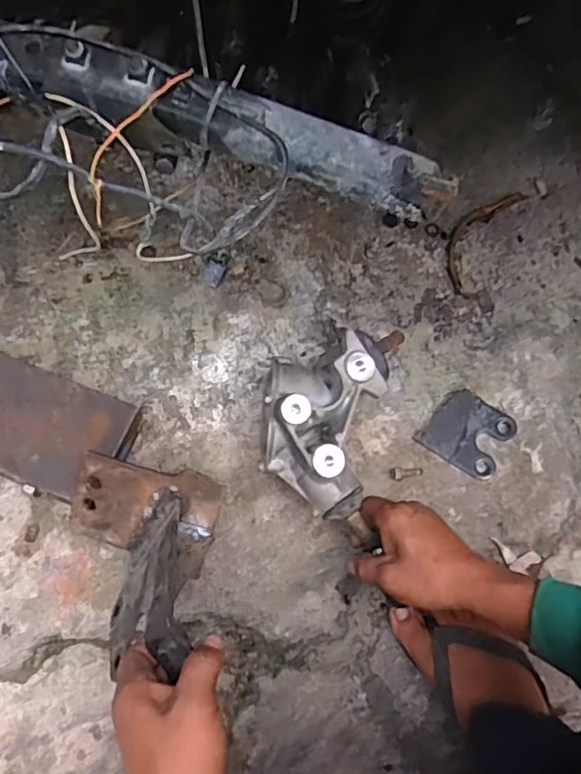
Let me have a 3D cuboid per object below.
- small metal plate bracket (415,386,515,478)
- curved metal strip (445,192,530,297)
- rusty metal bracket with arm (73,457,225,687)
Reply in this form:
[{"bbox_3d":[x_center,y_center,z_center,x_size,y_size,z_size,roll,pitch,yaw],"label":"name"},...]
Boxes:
[{"bbox_3d":[0.197,0.049,0.642,0.087,0.020,0.081,33,73,7],"label":"small metal plate bracket"},{"bbox_3d":[0.240,-0.198,0.739,0.058,0.004,0.186,31,73,7],"label":"curved metal strip"},{"bbox_3d":[-0.130,0.148,0.485,0.110,0.133,0.169,24,50,-30],"label":"rusty metal bracket with arm"}]

